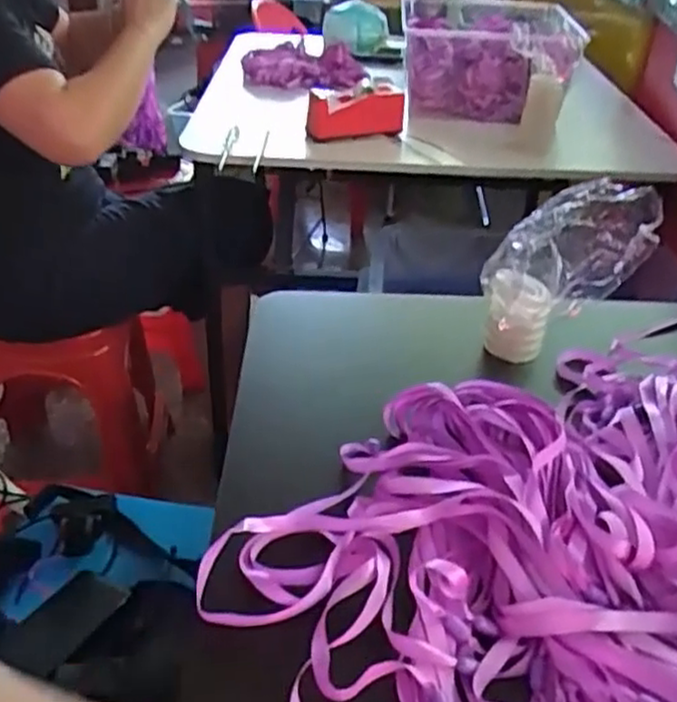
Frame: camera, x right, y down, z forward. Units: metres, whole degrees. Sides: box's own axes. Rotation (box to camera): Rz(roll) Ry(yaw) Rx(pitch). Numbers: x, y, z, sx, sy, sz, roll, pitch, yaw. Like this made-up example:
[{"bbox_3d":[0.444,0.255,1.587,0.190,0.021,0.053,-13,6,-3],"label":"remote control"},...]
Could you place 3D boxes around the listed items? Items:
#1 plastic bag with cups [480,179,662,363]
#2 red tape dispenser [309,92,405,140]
[{"bbox_3d":[0.170,-0.058,0.565,0.100,0.160,0.071,-4,37,-9],"label":"plastic bag with cups"},{"bbox_3d":[0.032,-0.383,1.165,0.164,0.068,0.040,-7,38,-13],"label":"red tape dispenser"}]

